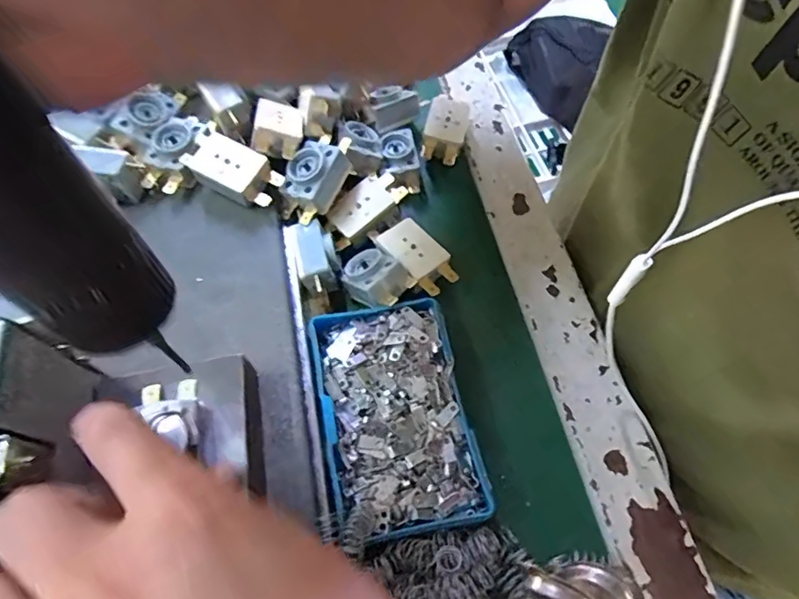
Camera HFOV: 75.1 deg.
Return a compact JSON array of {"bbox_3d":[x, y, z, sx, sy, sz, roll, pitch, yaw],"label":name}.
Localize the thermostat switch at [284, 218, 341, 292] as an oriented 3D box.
[{"bbox_3d":[-0.049,-0.024,0.302,0.024,0.023,0.044,-18,62,-8],"label":"thermostat switch"}]

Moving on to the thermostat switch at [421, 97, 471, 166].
[{"bbox_3d":[0.031,-0.115,0.350,0.026,0.018,0.045,13,63,9],"label":"thermostat switch"}]

